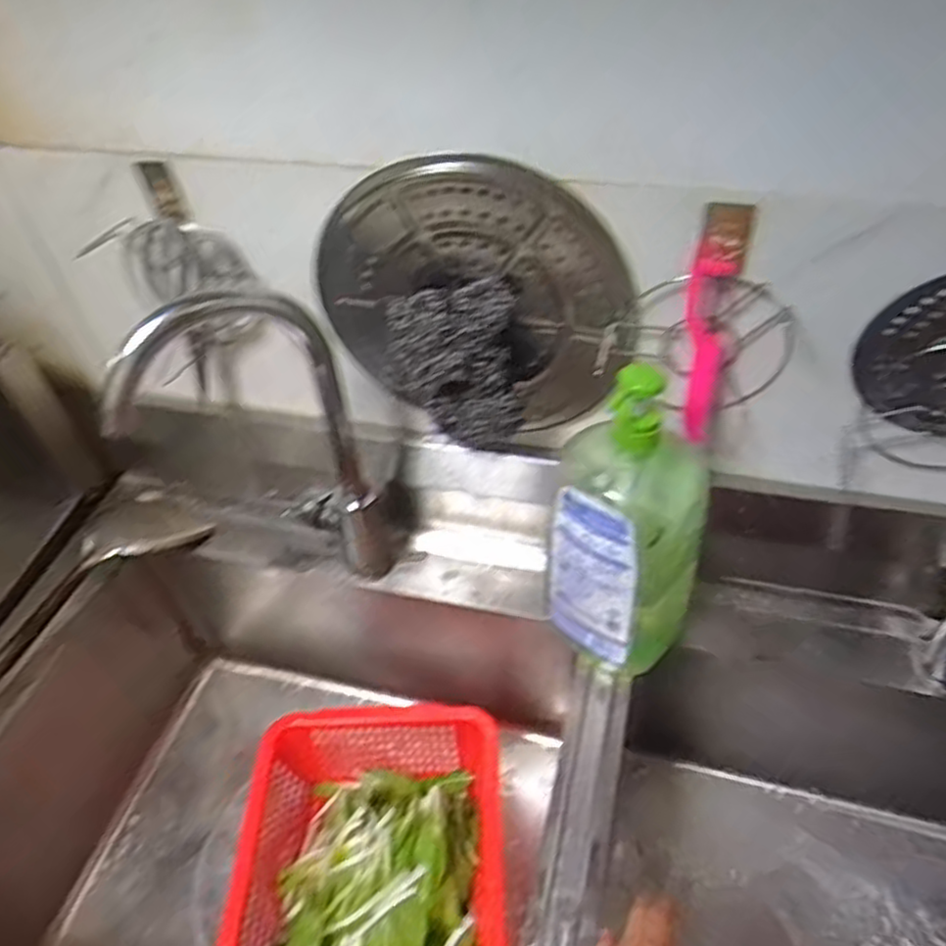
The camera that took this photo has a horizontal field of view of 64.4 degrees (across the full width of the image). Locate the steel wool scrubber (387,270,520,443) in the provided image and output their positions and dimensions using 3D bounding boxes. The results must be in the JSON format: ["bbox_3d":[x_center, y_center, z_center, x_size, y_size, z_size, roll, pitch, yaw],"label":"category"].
[{"bbox_3d":[-0.012,-0.084,0.633,0.111,0.144,0.057,1,48,4],"label":"steel wool scrubber"}]

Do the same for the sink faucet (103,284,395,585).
[{"bbox_3d":[-0.182,-0.005,0.662,0.189,0.339,0.066,-19,49,-13],"label":"sink faucet"}]

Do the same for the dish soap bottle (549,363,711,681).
[{"bbox_3d":[0.132,0.047,0.602,0.108,0.274,0.087,-30,53,-23],"label":"dish soap bottle"}]

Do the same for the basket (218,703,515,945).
[{"bbox_3d":[-0.099,0.411,0.747,0.263,0.108,0.345,-2,47,1],"label":"basket"}]

